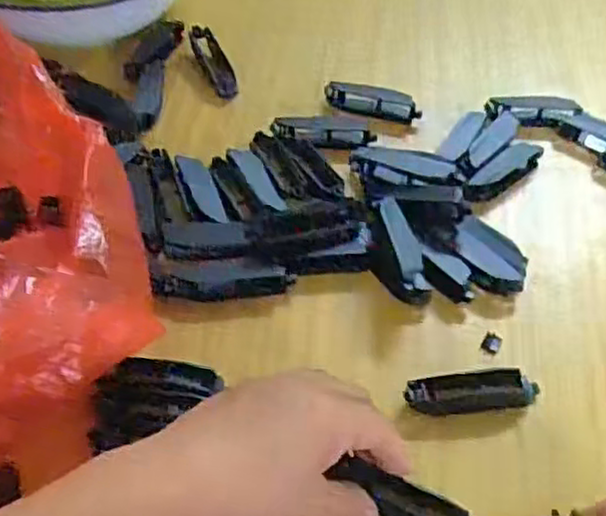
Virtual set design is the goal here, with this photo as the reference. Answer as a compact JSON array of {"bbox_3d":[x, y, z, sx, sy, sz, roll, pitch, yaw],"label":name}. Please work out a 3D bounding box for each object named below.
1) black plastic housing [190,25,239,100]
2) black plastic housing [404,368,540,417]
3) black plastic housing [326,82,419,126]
[{"bbox_3d":[-0.070,-0.158,0.584,0.020,0.017,0.083,-17,52,-17],"label":"black plastic housing"},{"bbox_3d":[0.093,0.074,0.403,0.073,0.011,0.019,-6,50,-7],"label":"black plastic housing"},{"bbox_3d":[0.053,-0.121,0.563,0.075,0.010,0.027,17,51,12],"label":"black plastic housing"}]

